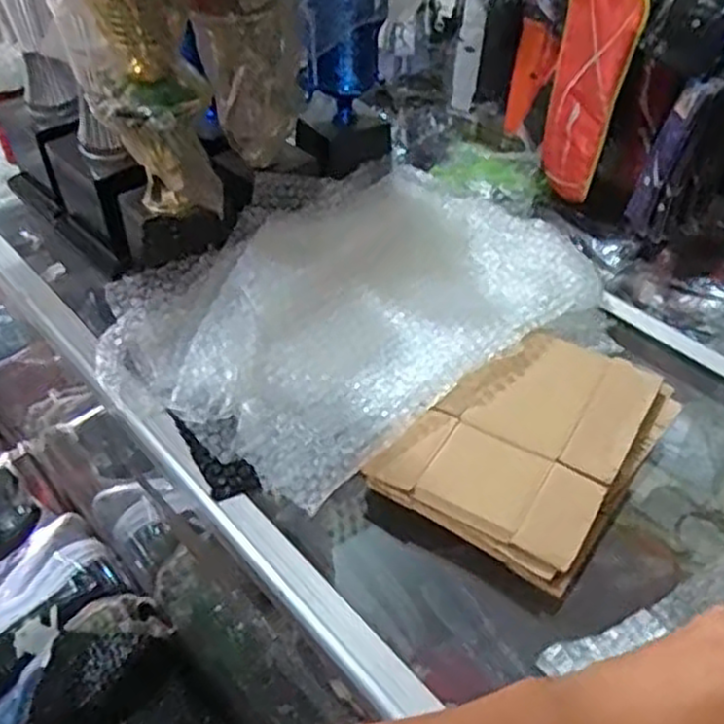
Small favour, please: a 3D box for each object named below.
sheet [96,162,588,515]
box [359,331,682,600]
[{"bbox_3d":[0.003,-0.056,0.687,0.419,0.064,0.278,-32,51,-29],"label":"sheet"},{"bbox_3d":[0.131,0.057,0.579,0.151,0.027,0.205,27,50,27],"label":"box"}]

